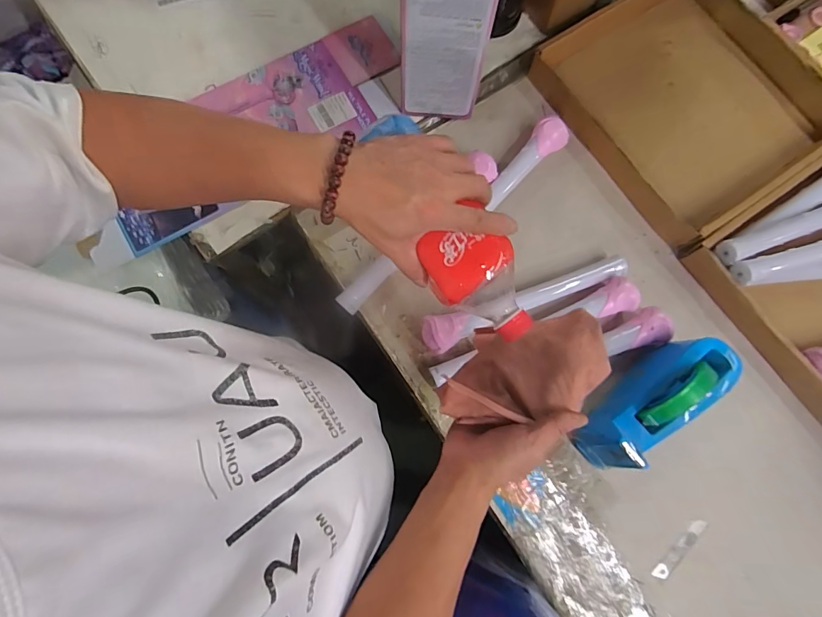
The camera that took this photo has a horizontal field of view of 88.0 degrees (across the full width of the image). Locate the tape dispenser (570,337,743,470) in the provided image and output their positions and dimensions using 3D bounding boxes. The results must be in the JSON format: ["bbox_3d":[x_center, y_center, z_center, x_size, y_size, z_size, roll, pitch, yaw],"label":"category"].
[{"bbox_3d":[0.304,0.117,0.535,0.196,0.113,0.075,-36,80,-7],"label":"tape dispenser"}]

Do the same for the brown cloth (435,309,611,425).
[{"bbox_3d":[0.104,0.053,0.400,0.151,0.033,0.105,-16,40,15],"label":"brown cloth"}]

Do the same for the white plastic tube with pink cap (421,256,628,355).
[{"bbox_3d":[0.159,-0.015,0.598,0.310,0.049,0.054,-23,79,-5],"label":"white plastic tube with pink cap"}]

